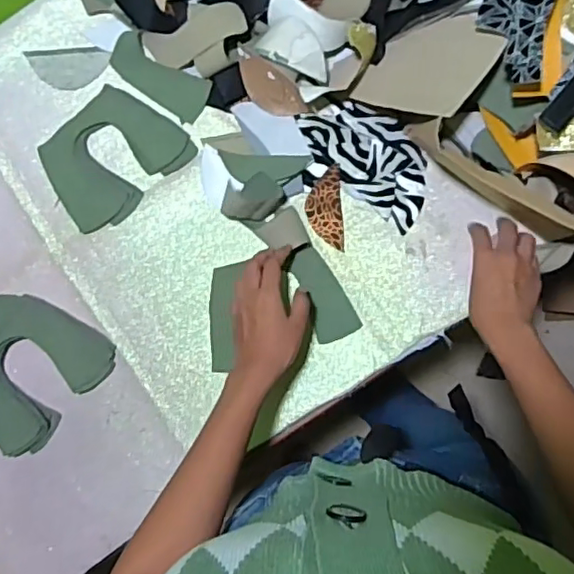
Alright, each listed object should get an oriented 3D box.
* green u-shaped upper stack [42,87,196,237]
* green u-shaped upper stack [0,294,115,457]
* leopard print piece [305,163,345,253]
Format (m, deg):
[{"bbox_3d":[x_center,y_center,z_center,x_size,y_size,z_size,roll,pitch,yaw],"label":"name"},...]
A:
[{"bbox_3d":[-0.206,-0.153,0.704,0.158,0.008,0.130,-43,84,-1],"label":"green u-shaped upper stack"},{"bbox_3d":[-0.303,0.085,0.686,0.163,0.019,0.159,43,89,6],"label":"green u-shaped upper stack"},{"bbox_3d":[0.043,-0.088,0.684,0.041,0.004,0.092,-4,91,3],"label":"leopard print piece"}]

